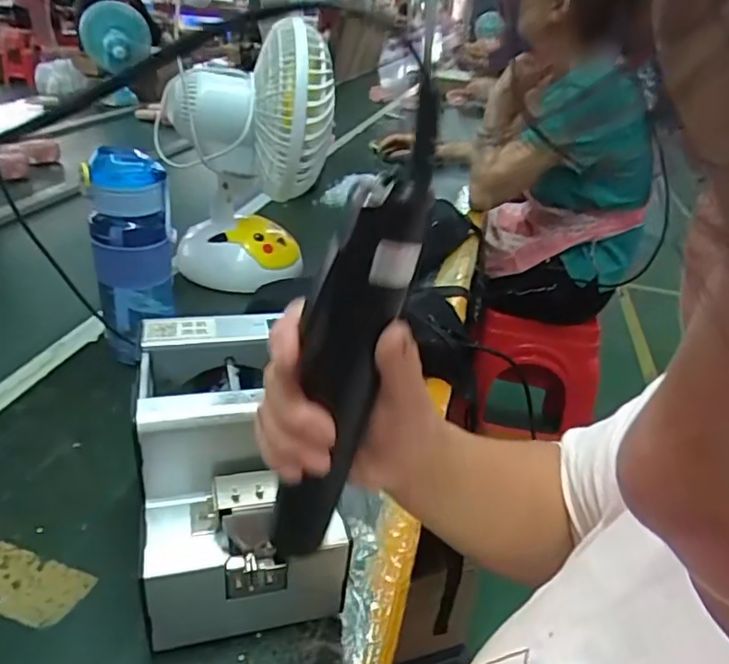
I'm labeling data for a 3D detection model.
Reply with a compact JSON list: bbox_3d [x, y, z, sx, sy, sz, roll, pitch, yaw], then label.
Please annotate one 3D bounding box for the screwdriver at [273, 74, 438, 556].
[{"bbox_3d":[-0.005,0.004,0.265,0.038,0.216,0.026,-2,29,-38],"label":"screwdriver"}]

